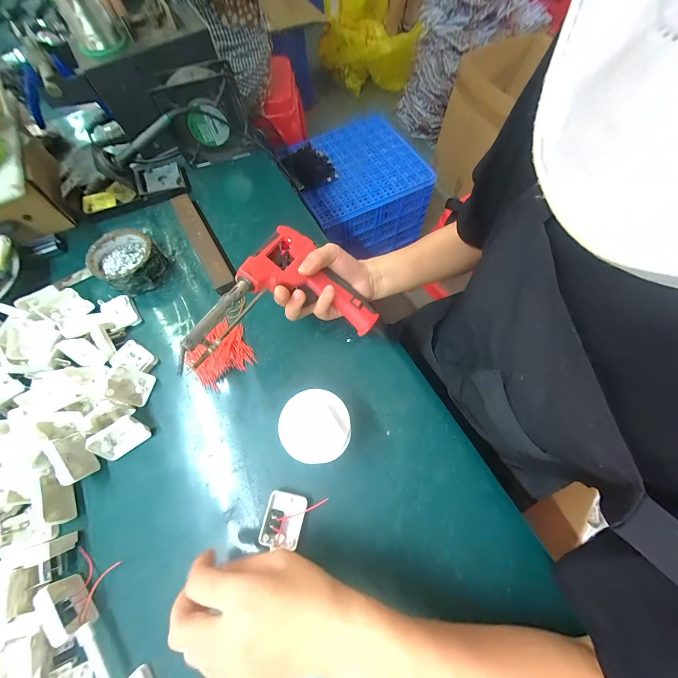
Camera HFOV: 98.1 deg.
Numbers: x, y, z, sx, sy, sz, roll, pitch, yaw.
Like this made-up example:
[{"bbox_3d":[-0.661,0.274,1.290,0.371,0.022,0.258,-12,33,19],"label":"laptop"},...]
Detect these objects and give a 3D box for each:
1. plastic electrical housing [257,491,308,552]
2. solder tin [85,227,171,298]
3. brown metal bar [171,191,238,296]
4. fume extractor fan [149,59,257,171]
[{"bbox_3d":[-0.055,0.180,0.294,0.038,0.019,0.047,9,67,6],"label":"plastic electrical housing"},{"bbox_3d":[-0.293,-0.106,0.410,0.082,0.044,0.079,30,71,14],"label":"solder tin"},{"bbox_3d":[-0.200,-0.146,0.434,0.034,0.024,0.192,-30,69,-10],"label":"brown metal bar"},{"bbox_3d":[-0.203,-0.334,0.461,0.116,0.131,0.033,-23,68,-8],"label":"fume extractor fan"}]

